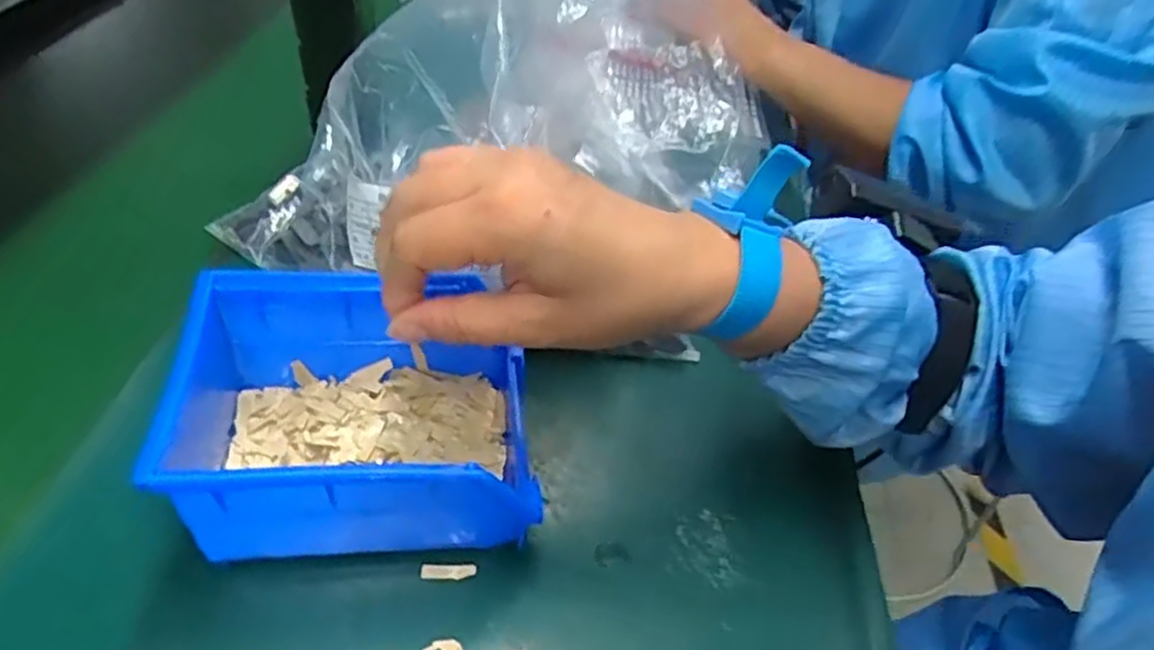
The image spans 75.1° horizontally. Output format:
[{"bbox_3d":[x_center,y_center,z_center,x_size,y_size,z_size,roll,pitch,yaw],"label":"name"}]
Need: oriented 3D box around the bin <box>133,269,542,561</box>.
[{"bbox_3d":[-0.095,0.043,0.315,0.143,0.077,0.103,-2,43,-9],"label":"bin"}]

